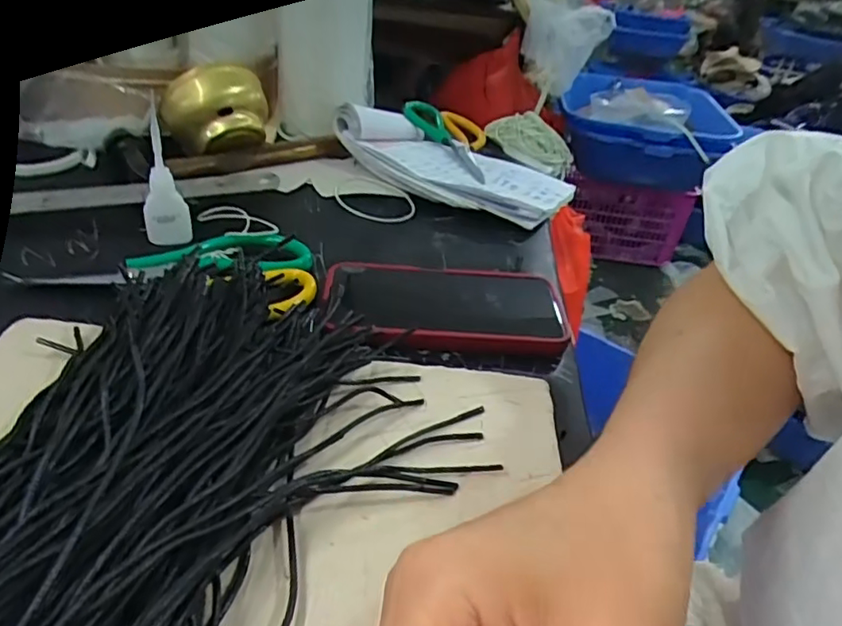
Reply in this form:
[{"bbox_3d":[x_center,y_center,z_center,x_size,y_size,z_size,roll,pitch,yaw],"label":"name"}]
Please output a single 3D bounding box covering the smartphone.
[{"bbox_3d":[0.020,-0.007,0.413,0.164,0.014,0.080,4,36,-7],"label":"smartphone"}]

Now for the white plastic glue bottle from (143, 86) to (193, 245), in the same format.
[{"bbox_3d":[-0.187,-0.100,0.432,0.031,0.096,0.014,-12,36,-22],"label":"white plastic glue bottle"}]

